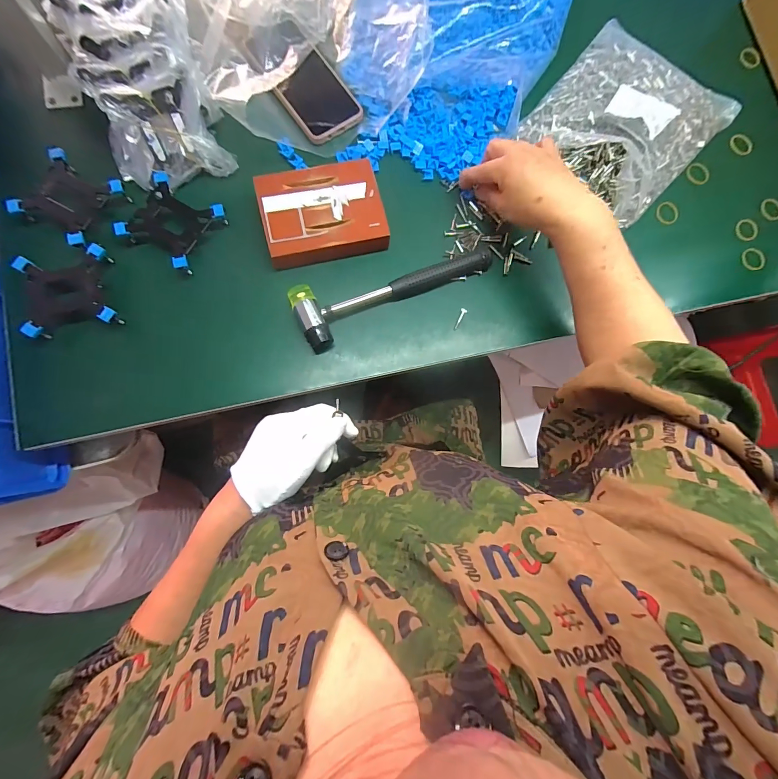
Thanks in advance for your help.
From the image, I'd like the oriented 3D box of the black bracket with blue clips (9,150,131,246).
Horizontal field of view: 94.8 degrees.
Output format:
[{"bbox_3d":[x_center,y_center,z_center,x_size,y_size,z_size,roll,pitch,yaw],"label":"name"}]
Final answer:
[{"bbox_3d":[-0.351,-0.209,0.392,0.076,0.020,0.085,27,81,-3],"label":"black bracket with blue clips"}]

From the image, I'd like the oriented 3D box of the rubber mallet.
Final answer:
[{"bbox_3d":[0.002,-0.128,0.429,0.236,0.036,0.074,-28,87,-9],"label":"rubber mallet"}]

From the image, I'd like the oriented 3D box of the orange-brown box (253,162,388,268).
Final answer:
[{"bbox_3d":[-0.077,-0.206,0.423,0.136,0.028,0.106,-13,85,-8],"label":"orange-brown box"}]

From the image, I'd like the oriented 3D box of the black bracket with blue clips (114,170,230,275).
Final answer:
[{"bbox_3d":[-0.244,-0.189,0.402,0.084,0.017,0.084,31,81,-2],"label":"black bracket with blue clips"}]

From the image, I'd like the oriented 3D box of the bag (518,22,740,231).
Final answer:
[{"bbox_3d":[0.323,-0.366,0.470,0.216,0.049,0.266,41,81,0],"label":"bag"}]

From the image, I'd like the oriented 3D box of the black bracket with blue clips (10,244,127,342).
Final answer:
[{"bbox_3d":[-0.341,-0.103,0.383,0.083,0.032,0.084,-12,85,-8],"label":"black bracket with blue clips"}]

